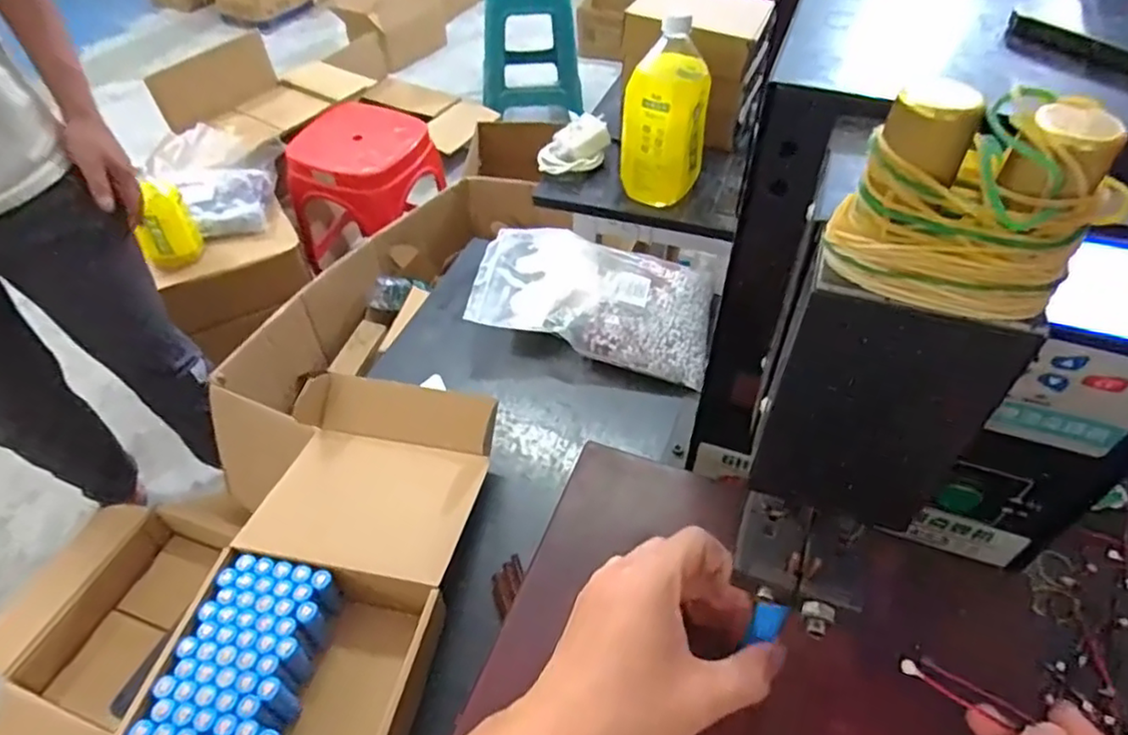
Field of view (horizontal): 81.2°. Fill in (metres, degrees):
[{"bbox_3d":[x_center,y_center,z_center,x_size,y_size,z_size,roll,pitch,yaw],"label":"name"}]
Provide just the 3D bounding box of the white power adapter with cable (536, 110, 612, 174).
[{"bbox_3d":[0.013,-0.296,0.861,0.093,0.036,0.098,1,48,1],"label":"white power adapter with cable"}]

